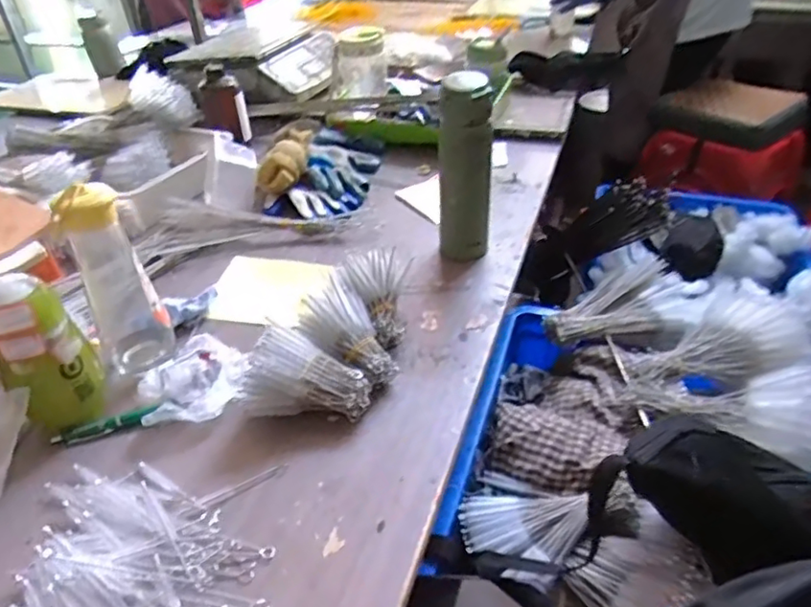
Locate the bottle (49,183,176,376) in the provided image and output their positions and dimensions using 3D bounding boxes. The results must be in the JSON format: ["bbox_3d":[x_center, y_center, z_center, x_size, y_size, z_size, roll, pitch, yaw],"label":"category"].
[{"bbox_3d":[-0.294,-0.025,0.603,0.068,0.211,0.077,-24,42,-25],"label":"bottle"}]

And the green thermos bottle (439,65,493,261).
[{"bbox_3d":[0.072,-0.159,0.715,0.064,0.208,0.065,2,37,6],"label":"green thermos bottle"}]

